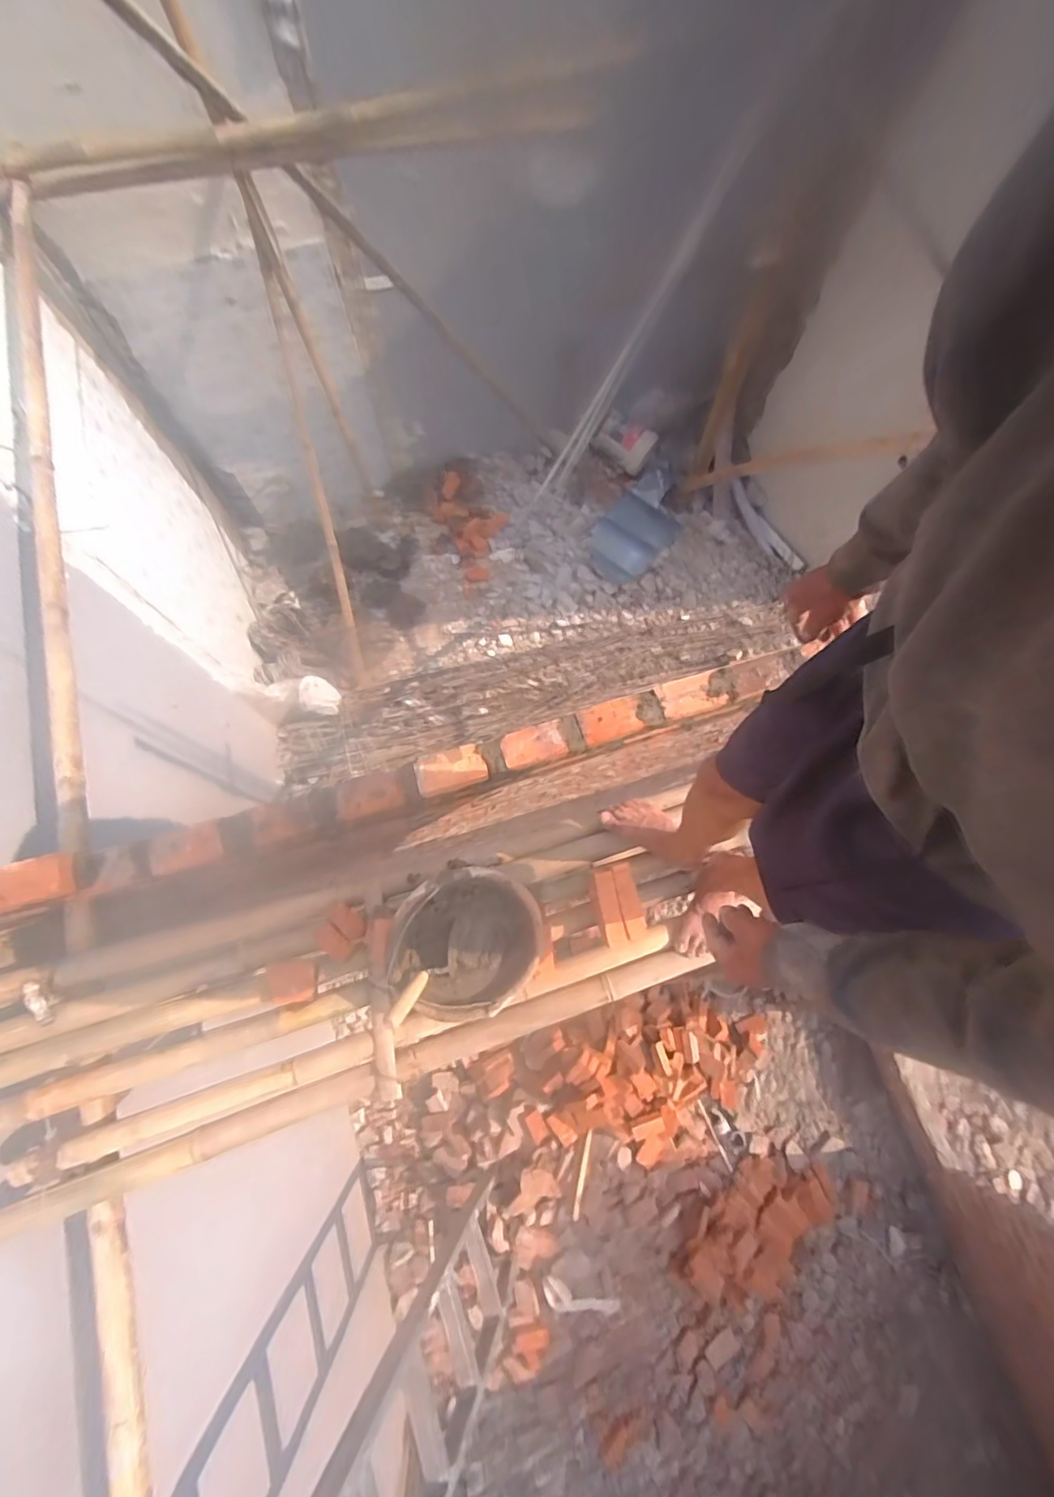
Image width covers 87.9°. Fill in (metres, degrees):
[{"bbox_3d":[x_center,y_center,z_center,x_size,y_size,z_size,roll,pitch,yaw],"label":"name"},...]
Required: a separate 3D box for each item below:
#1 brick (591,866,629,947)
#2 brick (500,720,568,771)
[{"bbox_3d":[0.176,0.349,1.206,0.052,0.082,0.167,-12,74,-4],"label":"brick"},{"bbox_3d":[0.013,-0.007,1.245,0.139,0.049,0.080,-15,74,-5],"label":"brick"}]

